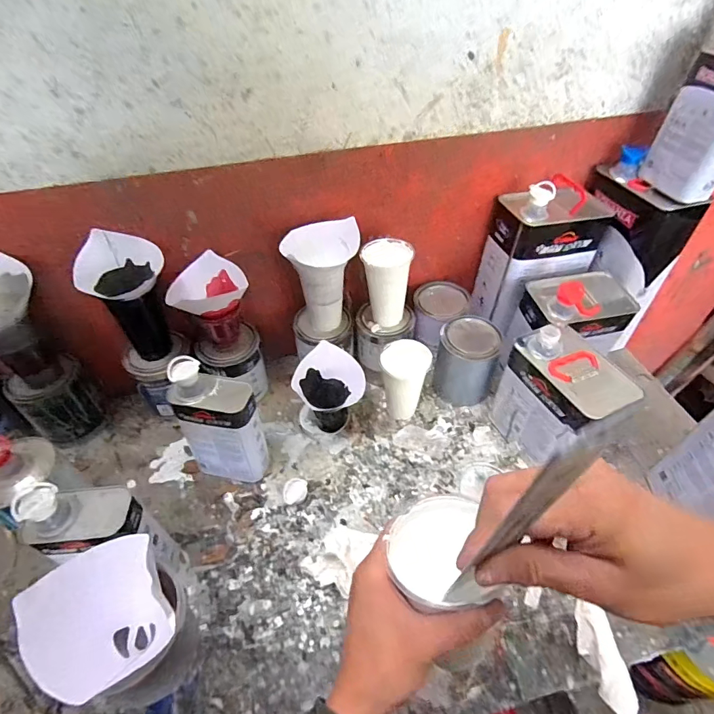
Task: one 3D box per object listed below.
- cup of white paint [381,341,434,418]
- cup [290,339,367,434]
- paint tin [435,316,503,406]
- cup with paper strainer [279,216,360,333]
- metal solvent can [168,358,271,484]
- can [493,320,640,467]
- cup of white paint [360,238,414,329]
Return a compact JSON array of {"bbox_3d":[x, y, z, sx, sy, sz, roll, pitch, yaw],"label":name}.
[{"bbox_3d":[0.081,0.046,0.762,0.074,0.141,0.081,0,48,0],"label":"cup of white paint"},{"bbox_3d":[-0.049,0.062,0.749,0.113,0.133,0.100,-21,51,-18],"label":"cup"},{"bbox_3d":[0.199,0.008,0.792,0.106,0.139,0.093,19,51,17],"label":"paint tin"},{"bbox_3d":[-0.054,-0.132,0.716,0.113,0.178,0.125,0,48,0],"label":"cup with paper strainer"},{"bbox_3d":[-0.203,0.101,0.648,0.114,0.229,0.072,4,48,4],"label":"metal solvent can"},{"bbox_3d":[0.311,0.073,0.685,0.110,0.200,0.167,-22,51,-18],"label":"can"},{"bbox_3d":[0.049,-0.127,0.743,0.080,0.137,0.073,0,48,0],"label":"cup of white paint"}]

